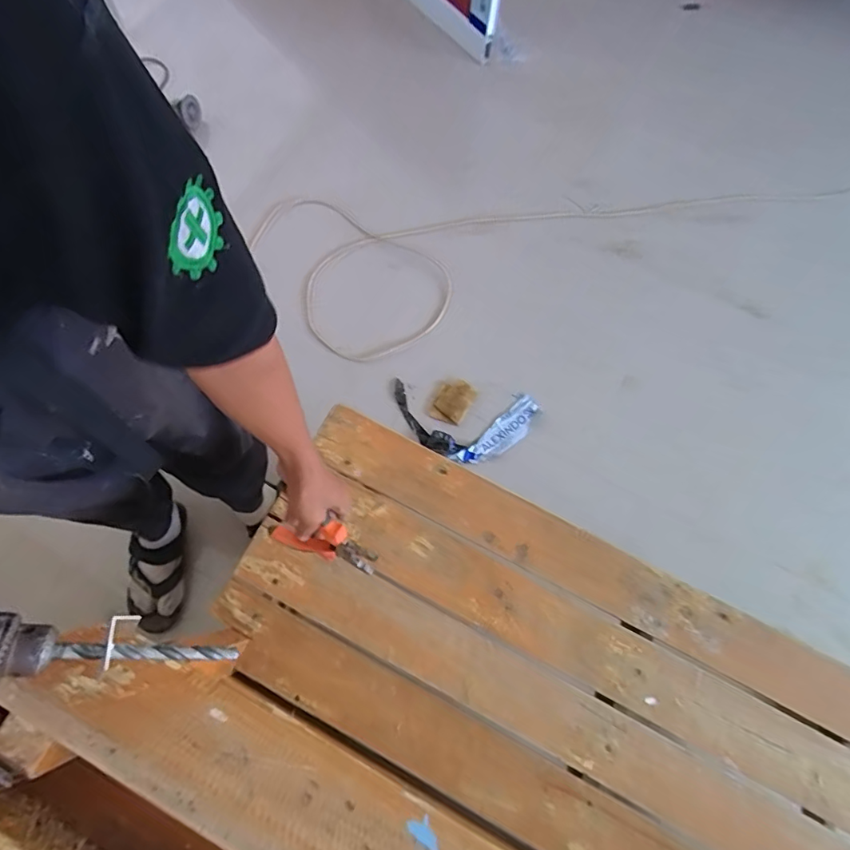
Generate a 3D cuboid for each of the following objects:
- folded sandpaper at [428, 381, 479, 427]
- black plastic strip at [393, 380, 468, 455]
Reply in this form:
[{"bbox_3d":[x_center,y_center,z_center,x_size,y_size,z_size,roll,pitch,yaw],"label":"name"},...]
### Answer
[{"bbox_3d":[0.067,-0.055,1.224,0.084,0.028,0.106,30,73,8],"label":"folded sandpaper"},{"bbox_3d":[-0.007,-0.009,1.201,0.059,0.019,0.226,-38,77,-13],"label":"black plastic strip"}]

